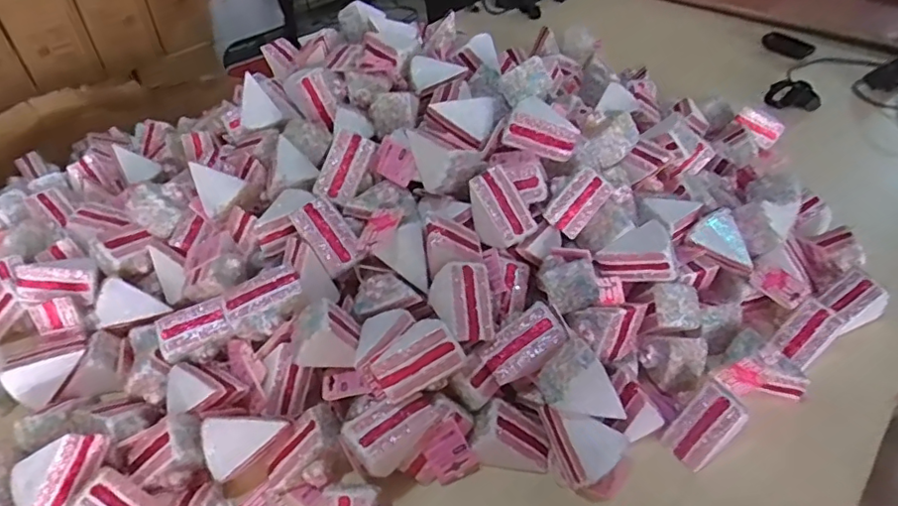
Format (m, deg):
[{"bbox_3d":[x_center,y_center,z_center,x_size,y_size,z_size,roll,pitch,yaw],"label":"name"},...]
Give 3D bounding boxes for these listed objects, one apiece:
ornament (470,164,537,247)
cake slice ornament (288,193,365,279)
[{"bbox_3d":[0.060,-0.052,0.708,0.056,0.048,0.096,-28,87,-28],"label":"ornament"},{"bbox_3d":[-0.146,-0.018,0.701,0.053,0.050,0.092,-34,87,-18],"label":"cake slice ornament"}]

